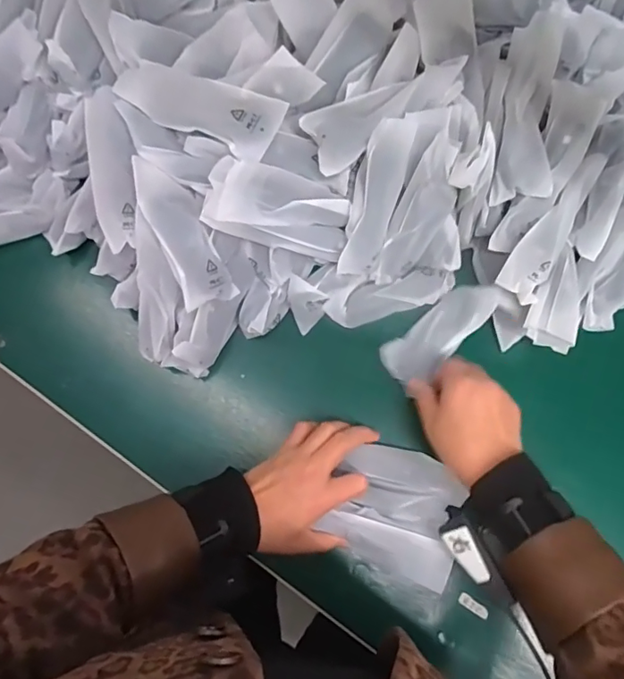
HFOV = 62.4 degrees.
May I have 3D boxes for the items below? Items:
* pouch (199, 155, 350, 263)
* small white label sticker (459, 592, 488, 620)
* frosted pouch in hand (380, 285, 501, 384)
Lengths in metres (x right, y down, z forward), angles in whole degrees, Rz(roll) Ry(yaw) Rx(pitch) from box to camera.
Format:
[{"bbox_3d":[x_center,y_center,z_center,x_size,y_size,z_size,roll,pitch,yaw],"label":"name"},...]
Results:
[{"bbox_3d":[-0.028,-0.117,0.472,0.138,0.017,0.067,8,111,-32],"label":"pouch"},{"bbox_3d":[0.152,0.251,0.482,0.030,0.004,0.011,34,81,6],"label":"small white label sticker"},{"bbox_3d":[0.129,-0.008,0.508,0.128,0.021,0.049,-39,82,-6],"label":"frosted pouch in hand"}]

